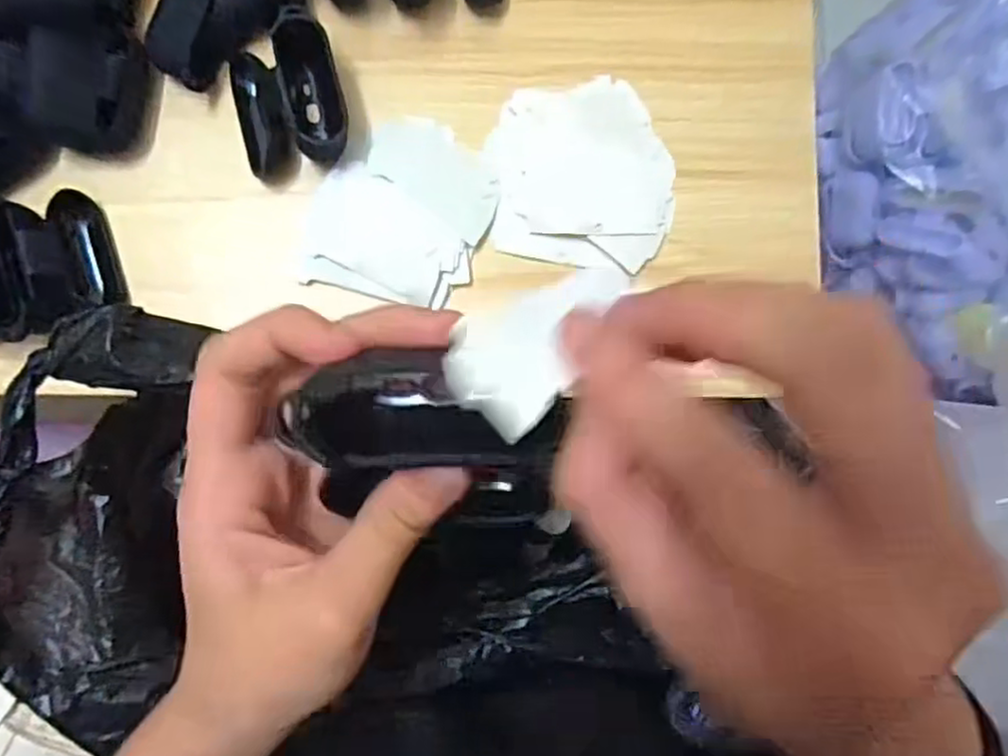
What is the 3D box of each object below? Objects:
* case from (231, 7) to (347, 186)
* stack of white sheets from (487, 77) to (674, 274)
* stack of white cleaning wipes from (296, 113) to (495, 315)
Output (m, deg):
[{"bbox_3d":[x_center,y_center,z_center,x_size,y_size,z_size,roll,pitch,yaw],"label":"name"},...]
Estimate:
[{"bbox_3d":[-0.109,-0.141,0.349,0.053,0.028,0.068,-15,84,-6],"label":"case"},{"bbox_3d":[0.042,-0.110,0.368,0.095,0.004,0.100,4,83,-3],"label":"stack of white sheets"},{"bbox_3d":[-0.051,-0.087,0.359,0.085,0.004,0.094,16,82,-2],"label":"stack of white cleaning wipes"}]

